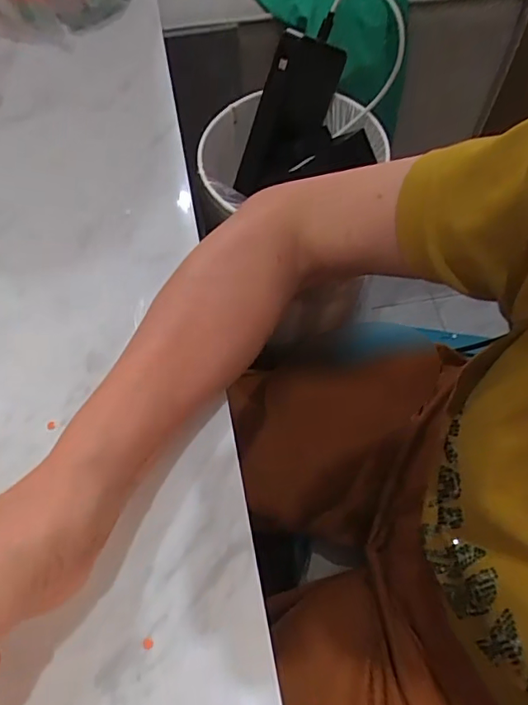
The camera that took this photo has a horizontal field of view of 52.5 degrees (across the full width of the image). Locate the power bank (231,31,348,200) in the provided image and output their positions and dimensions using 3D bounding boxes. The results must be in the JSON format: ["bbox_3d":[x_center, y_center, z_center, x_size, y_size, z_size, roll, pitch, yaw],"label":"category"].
[{"bbox_3d":[0.025,-0.205,0.480,0.070,0.134,0.019,0,40,-30],"label":"power bank"}]

